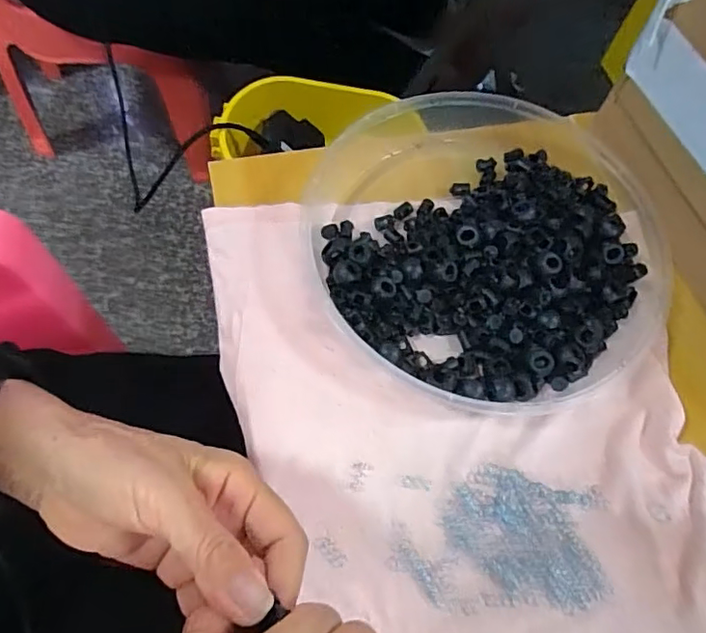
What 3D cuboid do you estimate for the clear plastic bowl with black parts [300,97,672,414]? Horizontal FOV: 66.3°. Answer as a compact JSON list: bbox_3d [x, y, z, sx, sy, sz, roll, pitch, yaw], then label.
[{"bbox_3d":[0.091,-0.059,0.369,0.242,0.038,0.247,1,63,-3],"label":"clear plastic bowl with black parts"}]

